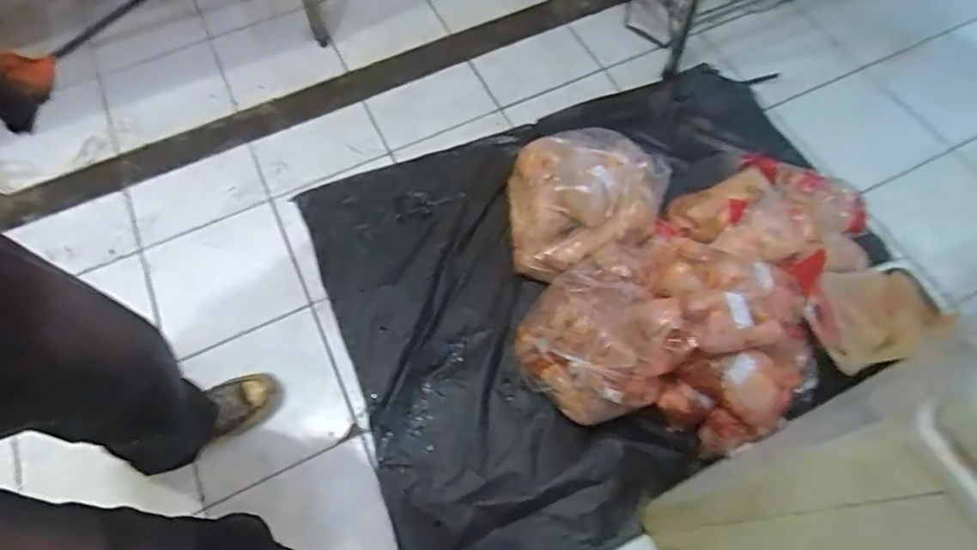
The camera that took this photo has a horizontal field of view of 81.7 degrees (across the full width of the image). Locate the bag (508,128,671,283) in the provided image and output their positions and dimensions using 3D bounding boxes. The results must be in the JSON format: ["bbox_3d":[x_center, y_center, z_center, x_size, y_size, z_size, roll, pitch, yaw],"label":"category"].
[{"bbox_3d":[0.190,-0.174,1.184,0.335,0.130,0.296,-23,65,-10],"label":"bag"}]

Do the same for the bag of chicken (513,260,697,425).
[{"bbox_3d":[0.196,0.120,1.028,0.271,0.157,0.245,37,70,18],"label":"bag of chicken"}]

